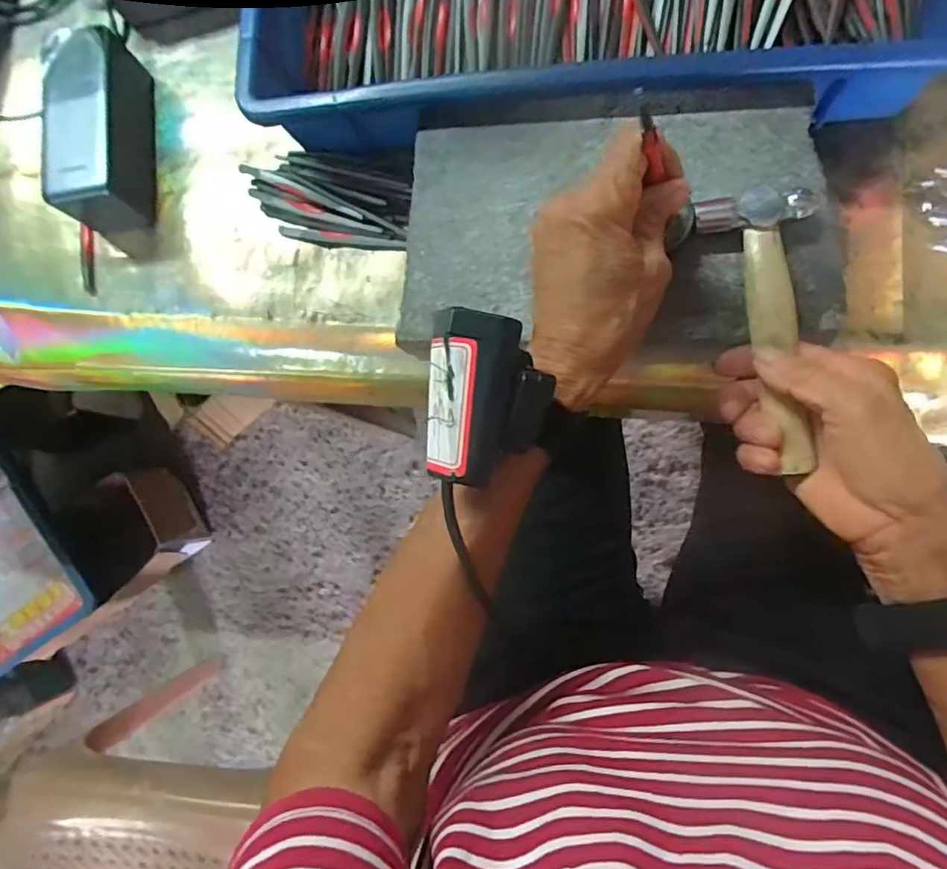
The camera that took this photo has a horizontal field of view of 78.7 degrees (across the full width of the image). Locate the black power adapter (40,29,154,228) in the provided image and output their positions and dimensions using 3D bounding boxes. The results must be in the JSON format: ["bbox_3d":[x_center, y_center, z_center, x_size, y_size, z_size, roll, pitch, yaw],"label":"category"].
[{"bbox_3d":[-0.270,-0.217,0.419,0.047,0.059,0.127,-5,83,9],"label":"black power adapter"}]

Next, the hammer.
[{"bbox_3d":[0.152,-0.056,0.300,0.073,0.017,0.147,-11,83,8],"label":"hammer"}]

